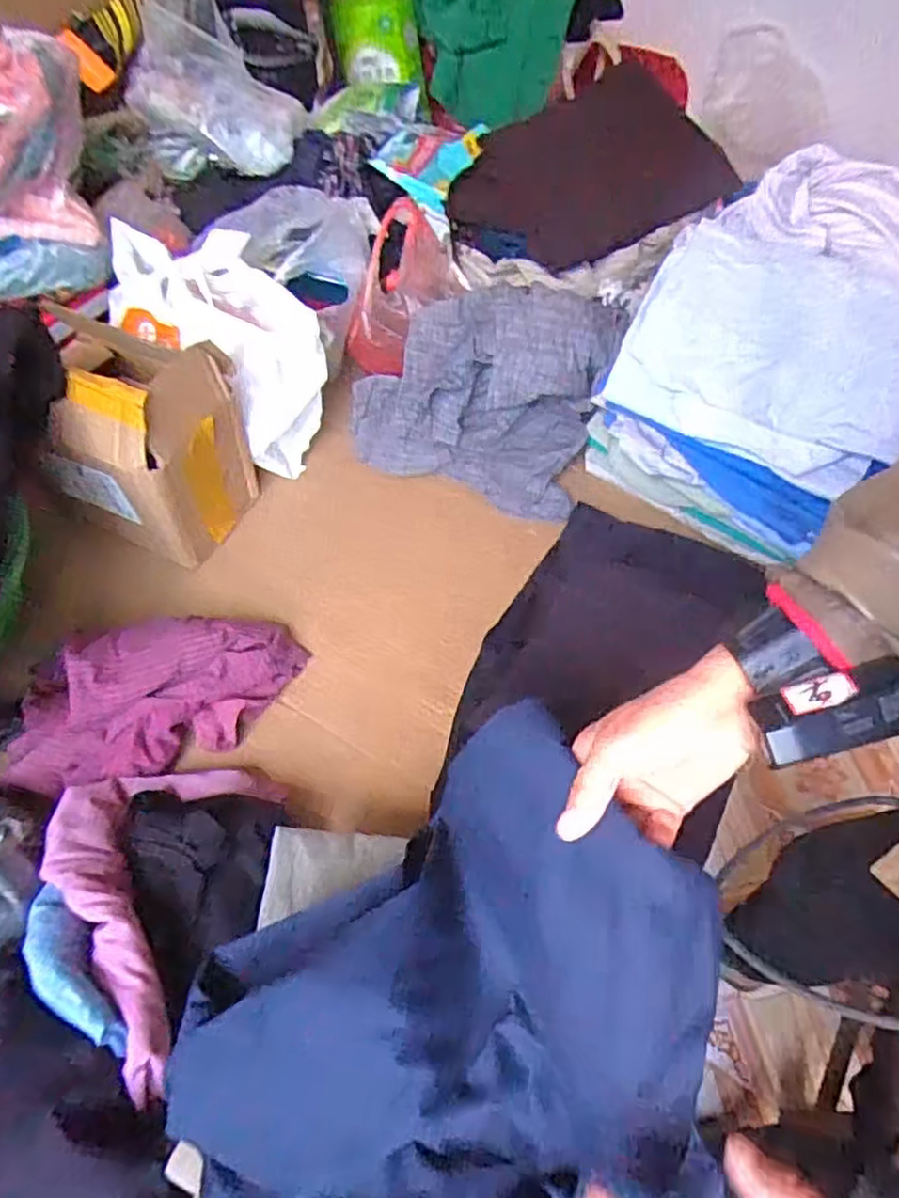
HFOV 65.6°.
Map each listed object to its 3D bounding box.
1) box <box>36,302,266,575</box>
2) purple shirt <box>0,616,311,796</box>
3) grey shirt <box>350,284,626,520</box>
[{"bbox_3d":[-0.340,-0.177,0.769,0.195,0.221,0.158,22,59,13],"label":"box"},{"bbox_3d":[-0.277,0.088,0.666,0.272,0.095,0.134,-15,58,-11],"label":"purple shirt"},{"bbox_3d":[0.033,-0.280,0.880,0.299,0.175,0.273,15,57,8],"label":"grey shirt"}]

